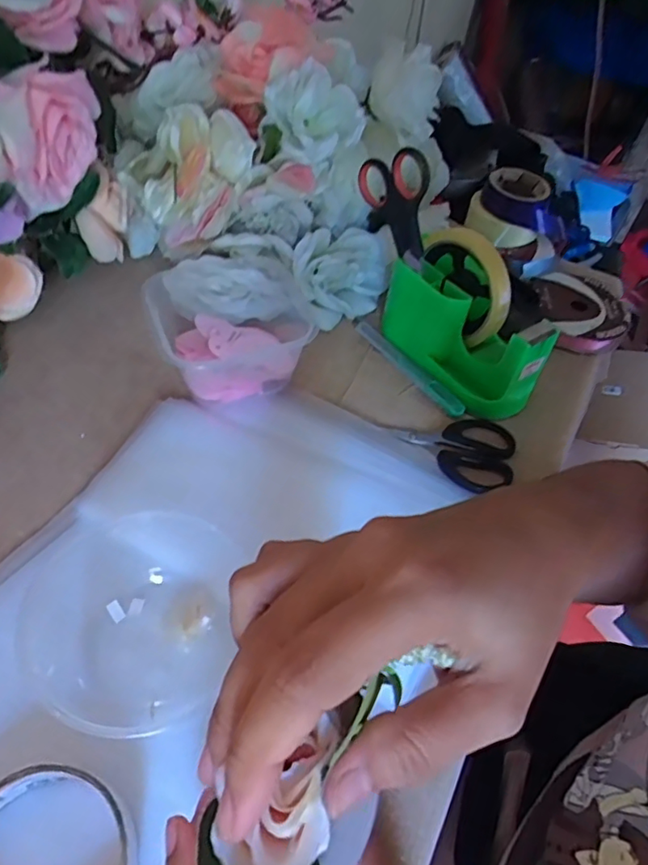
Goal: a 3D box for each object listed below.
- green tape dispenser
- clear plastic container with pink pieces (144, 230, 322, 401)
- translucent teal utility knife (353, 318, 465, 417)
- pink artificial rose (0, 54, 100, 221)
[{"bbox_3d":[0.107,-0.080,0.453,0.053,0.076,0.144,-34,61,-28],"label":"green tape dispenser"},{"bbox_3d":[-0.077,-0.098,0.457,0.126,0.060,0.146,-13,54,-16],"label":"clear plastic container with pink pieces"},{"bbox_3d":[0.067,-0.060,0.475,0.013,0.009,0.135,-27,58,-25],"label":"translucent teal utility knife"},{"bbox_3d":[-0.167,-0.178,0.342,0.042,0.082,0.075,21,50,10],"label":"pink artificial rose"}]

